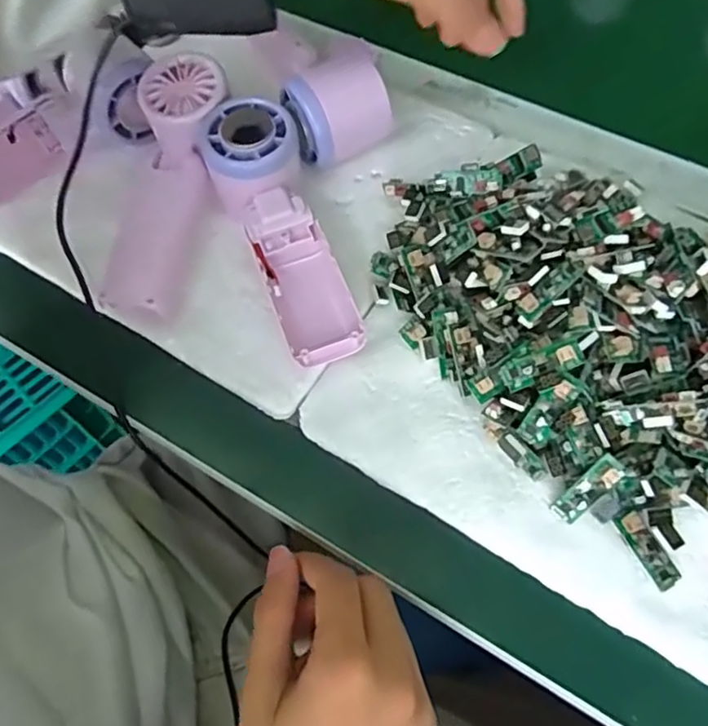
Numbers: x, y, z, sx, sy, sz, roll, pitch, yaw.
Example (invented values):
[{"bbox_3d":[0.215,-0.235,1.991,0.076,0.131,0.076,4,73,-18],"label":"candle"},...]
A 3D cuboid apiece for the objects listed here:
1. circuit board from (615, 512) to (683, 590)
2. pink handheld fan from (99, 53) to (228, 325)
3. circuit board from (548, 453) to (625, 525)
[{"bbox_3d":[0.140,0.089,0.303,0.012,0.004,0.037,-34,69,10],"label":"circuit board"},{"bbox_3d":[-0.109,-0.104,0.387,0.050,0.036,0.163,4,76,5],"label":"pink handheld fan"},{"bbox_3d":[0.114,0.062,0.310,0.013,0.006,0.039,46,104,22],"label":"circuit board"}]

